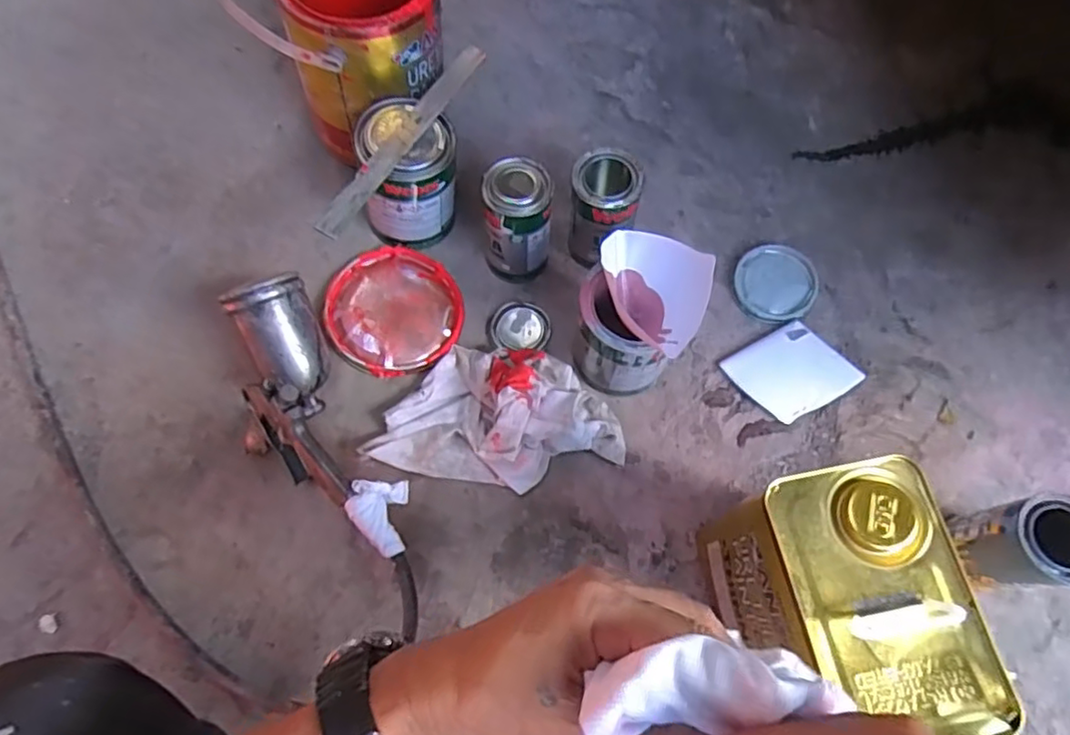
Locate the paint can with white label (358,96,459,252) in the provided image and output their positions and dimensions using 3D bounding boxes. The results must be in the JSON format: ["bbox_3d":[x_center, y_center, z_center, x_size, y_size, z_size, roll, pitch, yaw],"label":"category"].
[{"bbox_3d":[-0.137,-0.206,0.699,0.098,0.124,0.110,24,73,9],"label":"paint can with white label"}]

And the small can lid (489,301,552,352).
[{"bbox_3d":[-0.016,-0.047,0.723,0.068,0.008,0.060,11,72,5],"label":"small can lid"}]

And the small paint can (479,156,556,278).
[{"bbox_3d":[-0.021,-0.158,0.690,0.076,0.135,0.072,0,71,1],"label":"small paint can"}]

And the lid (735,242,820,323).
[{"bbox_3d":[0.276,-0.098,0.726,0.087,0.012,0.093,0,71,1],"label":"lid"}]

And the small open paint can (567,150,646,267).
[{"bbox_3d":[0.074,-0.166,0.697,0.071,0.131,0.076,0,70,0],"label":"small open paint can"}]

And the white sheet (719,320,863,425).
[{"bbox_3d":[0.282,0.003,0.692,0.113,0.010,0.098,-31,73,-9],"label":"white sheet"}]

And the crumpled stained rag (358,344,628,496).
[{"bbox_3d":[-0.033,0.047,0.649,0.257,0.059,0.142,9,72,4],"label":"crumpled stained rag"}]

